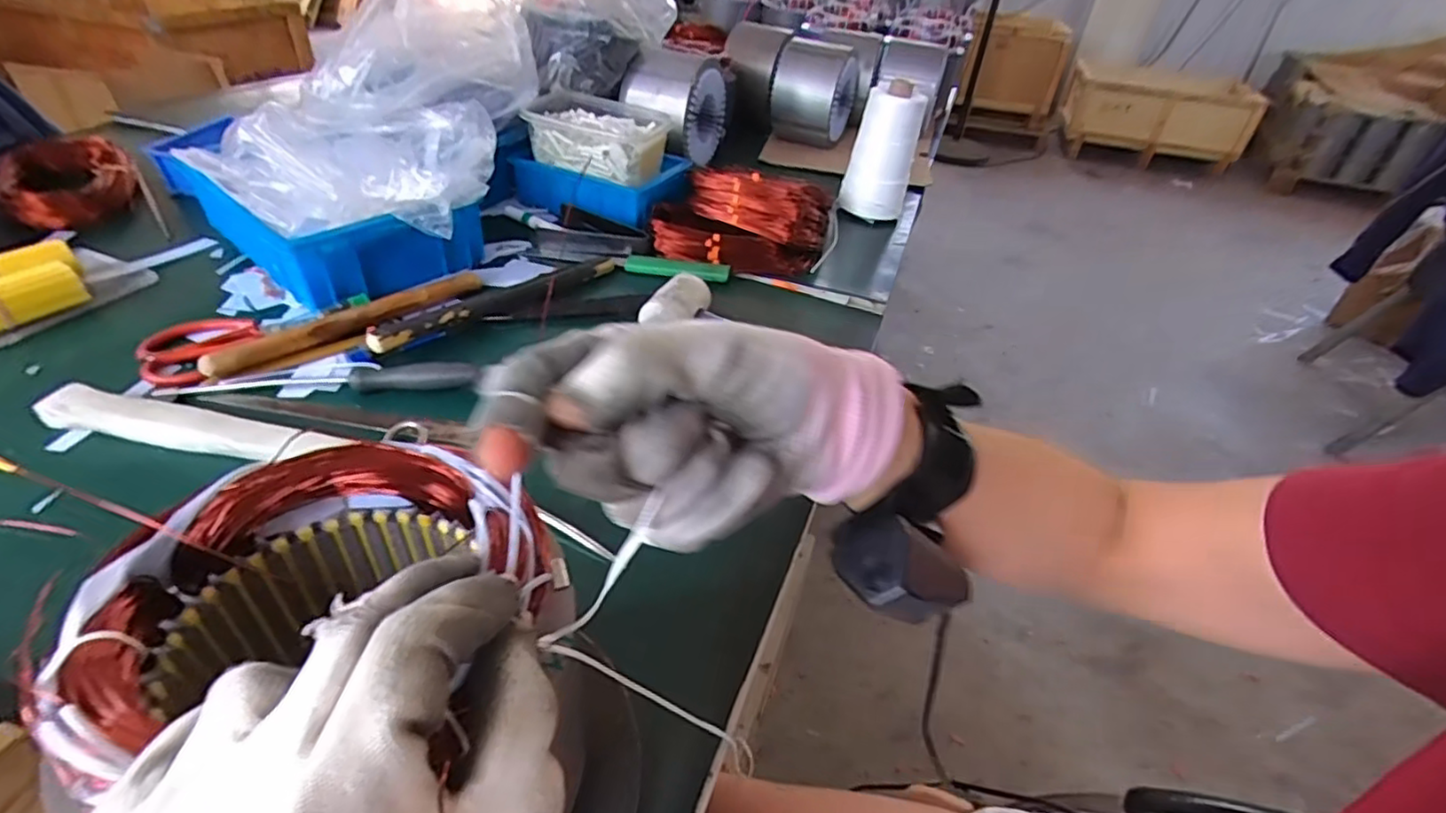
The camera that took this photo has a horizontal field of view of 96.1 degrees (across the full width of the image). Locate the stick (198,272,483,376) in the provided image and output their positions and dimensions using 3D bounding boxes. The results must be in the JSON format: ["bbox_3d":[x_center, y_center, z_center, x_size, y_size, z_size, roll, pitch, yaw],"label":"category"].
[{"bbox_3d":[-0.339,-0.082,0.605,0.021,0.019,0.246,32,45,29],"label":"stick"}]

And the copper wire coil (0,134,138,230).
[{"bbox_3d":[-0.762,-0.262,0.754,0.122,0.060,0.137,-28,49,-35],"label":"copper wire coil"}]

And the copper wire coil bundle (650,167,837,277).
[{"bbox_3d":[0.027,-0.224,0.782,0.196,0.070,0.162,9,39,5],"label":"copper wire coil bundle"}]

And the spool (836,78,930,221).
[{"bbox_3d":[0.228,-0.362,0.926,0.094,0.169,0.083,14,39,11],"label":"spool"}]

